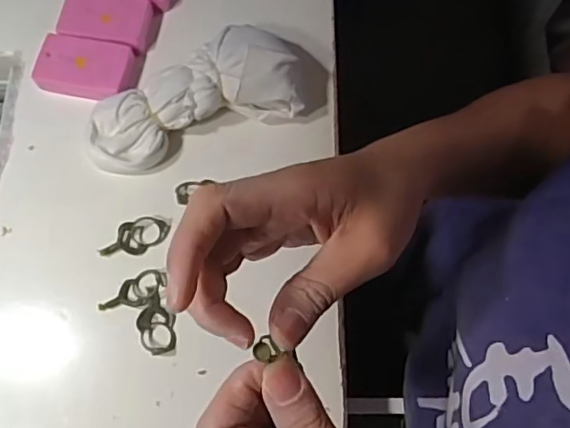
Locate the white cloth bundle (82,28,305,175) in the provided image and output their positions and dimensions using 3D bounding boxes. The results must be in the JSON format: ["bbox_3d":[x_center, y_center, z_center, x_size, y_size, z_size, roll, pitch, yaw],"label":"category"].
[{"bbox_3d":[-0.067,-0.084,0.433,0.164,0.050,0.078,-23,73,-10],"label":"white cloth bundle"}]

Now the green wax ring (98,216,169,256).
[{"bbox_3d":[-0.108,0.017,0.418,0.050,0.011,0.023,-35,76,-13],"label":"green wax ring"}]

